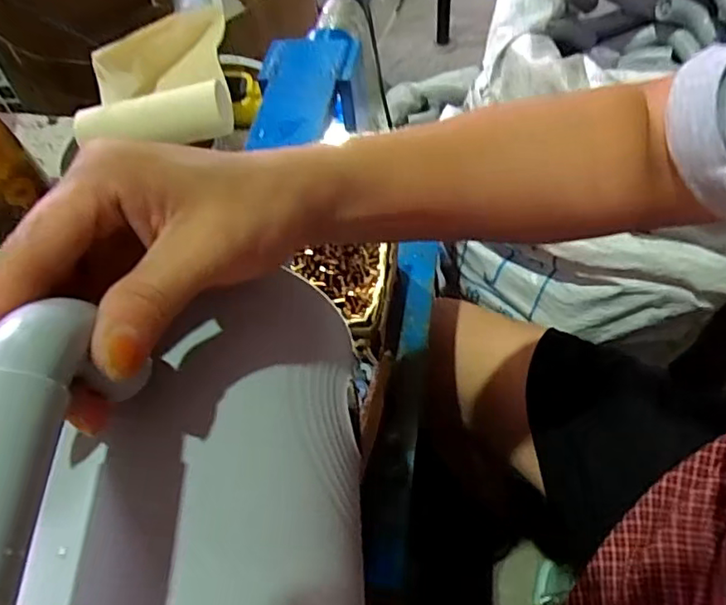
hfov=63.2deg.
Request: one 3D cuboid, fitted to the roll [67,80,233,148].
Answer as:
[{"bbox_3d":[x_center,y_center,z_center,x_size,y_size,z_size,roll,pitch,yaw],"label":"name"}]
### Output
[{"bbox_3d":[-0.200,-0.178,0.568,0.146,0.044,0.043,-11,56,-2],"label":"roll"}]

